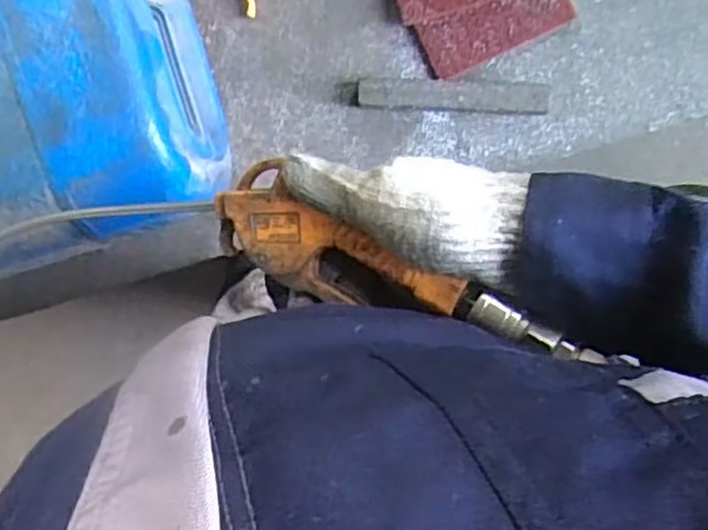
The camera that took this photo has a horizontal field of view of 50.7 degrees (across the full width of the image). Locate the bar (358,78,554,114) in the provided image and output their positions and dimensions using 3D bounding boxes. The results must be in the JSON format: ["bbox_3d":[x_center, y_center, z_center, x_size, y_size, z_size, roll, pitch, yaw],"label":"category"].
[{"bbox_3d":[0.103,-0.174,0.771,0.193,0.032,0.031,2,99,3],"label":"bar"}]

